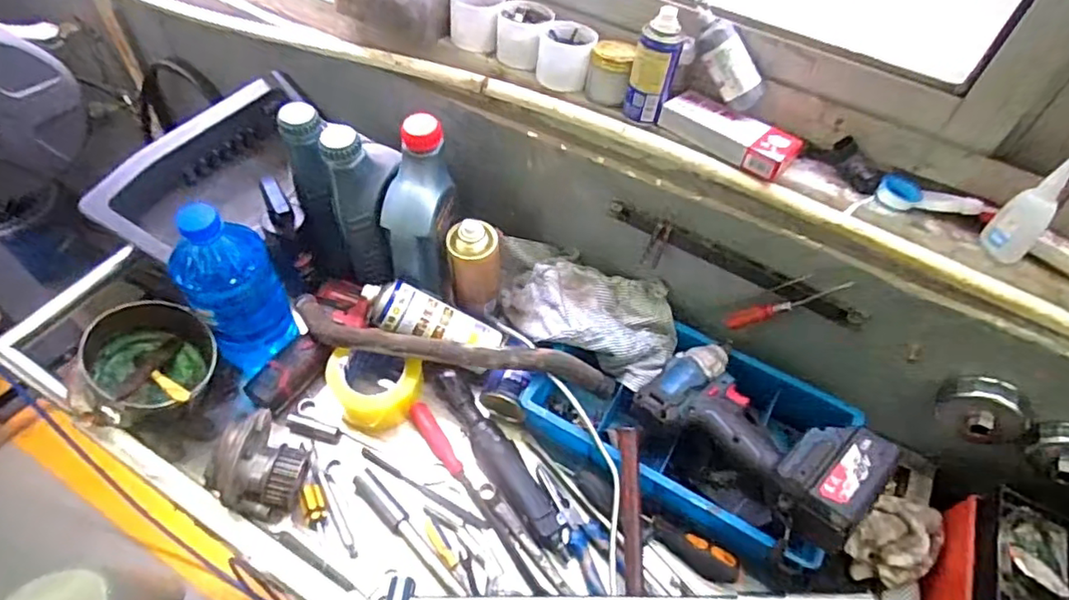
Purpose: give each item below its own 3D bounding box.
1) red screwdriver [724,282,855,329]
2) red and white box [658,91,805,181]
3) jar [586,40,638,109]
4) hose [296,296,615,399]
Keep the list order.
[{"bbox_3d":[0.279,0.007,0.667,0.019,0.149,0.016,42,51,-20],"label":"red screwdriver"},{"bbox_3d":[0.204,-0.178,0.632,0.139,0.026,0.059,33,57,19],"label":"red and white box"},{"bbox_3d":[0.083,-0.254,0.668,0.046,0.059,0.045,10,53,2],"label":"jar"},{"bbox_3d":[-0.110,0.055,0.729,0.417,0.059,0.053,15,53,7],"label":"hose"}]

